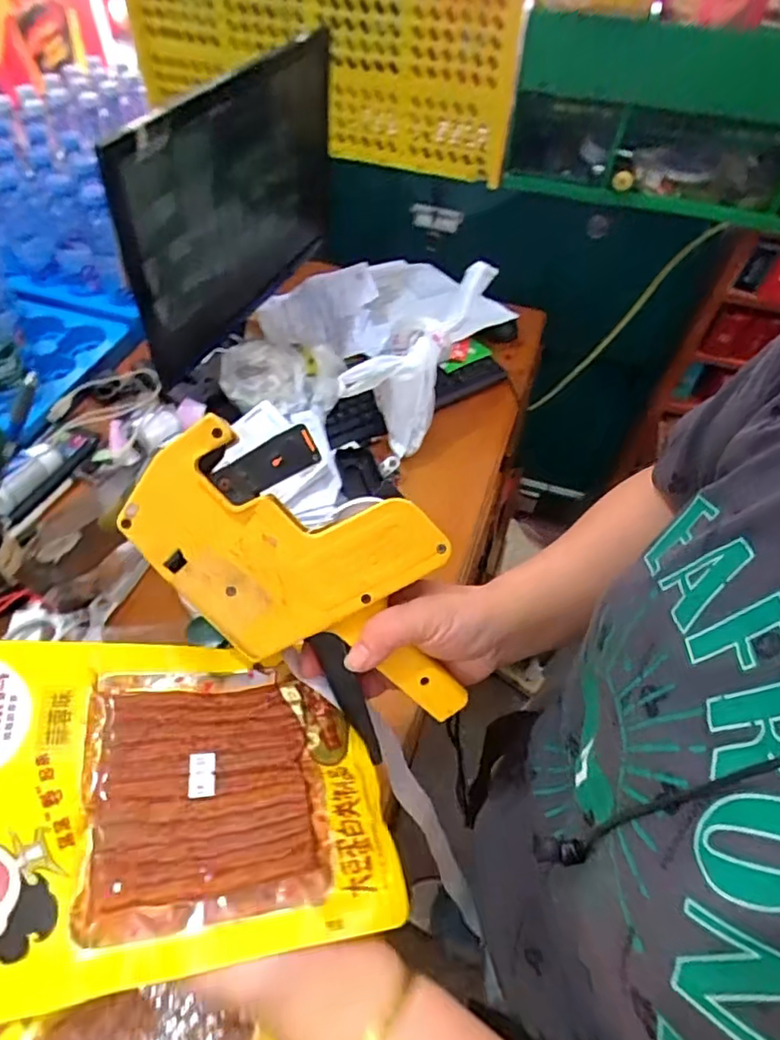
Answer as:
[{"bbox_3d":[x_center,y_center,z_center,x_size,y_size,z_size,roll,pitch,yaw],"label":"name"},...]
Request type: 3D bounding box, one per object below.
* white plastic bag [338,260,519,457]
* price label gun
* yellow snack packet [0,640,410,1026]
[{"bbox_3d":[0.050,-0.218,0.796,0.094,0.162,0.255,30,57,20],"label":"white plastic bag"},{"bbox_3d":[-0.044,0.030,0.355,0.204,0.048,0.120,23,92,-9],"label":"price label gun"},{"bbox_3d":[-0.109,0.135,0.305,0.214,0.010,0.155,2,54,-23],"label":"yellow snack packet"}]

